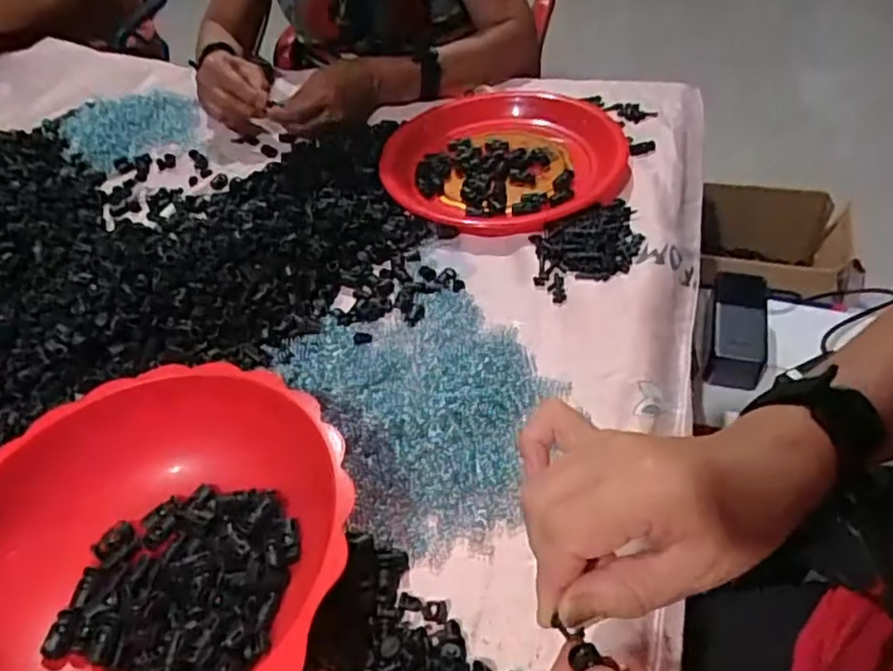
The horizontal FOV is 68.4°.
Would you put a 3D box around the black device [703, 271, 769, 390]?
[{"bbox_3d":[0.315,-0.011,0.712,0.056,0.045,0.140,11,47,18],"label":"black device"}]

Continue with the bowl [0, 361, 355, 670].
[{"bbox_3d":[-0.171,0.132,0.384,0.231,0.068,0.236,-3,45,3],"label":"bowl"}]

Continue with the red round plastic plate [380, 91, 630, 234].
[{"bbox_3d":[0.068,-0.207,0.731,0.250,0.025,0.278,7,47,12],"label":"red round plastic plate"}]

